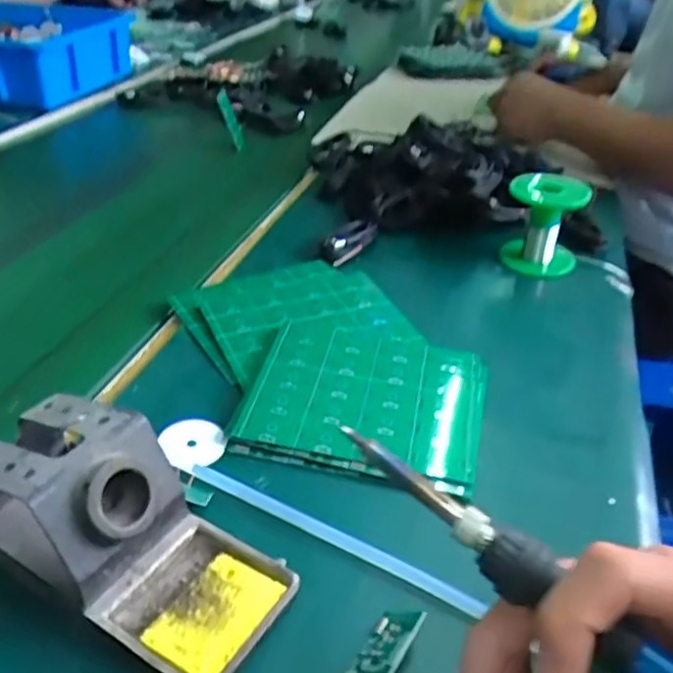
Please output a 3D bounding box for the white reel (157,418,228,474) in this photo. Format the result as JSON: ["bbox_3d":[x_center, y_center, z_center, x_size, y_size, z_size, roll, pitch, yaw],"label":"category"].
[{"bbox_3d":[-0.087,0.064,0.412,0.036,0.008,0.038,3,35,-2],"label":"white reel"}]

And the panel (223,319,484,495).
[{"bbox_3d":[0.019,0.035,0.444,0.147,0.014,0.133,10,36,8],"label":"panel"}]

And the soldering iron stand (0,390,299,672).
[{"bbox_3d":[-0.103,0.088,0.315,0.160,0.069,0.076,21,39,22],"label":"soldering iron stand"}]

